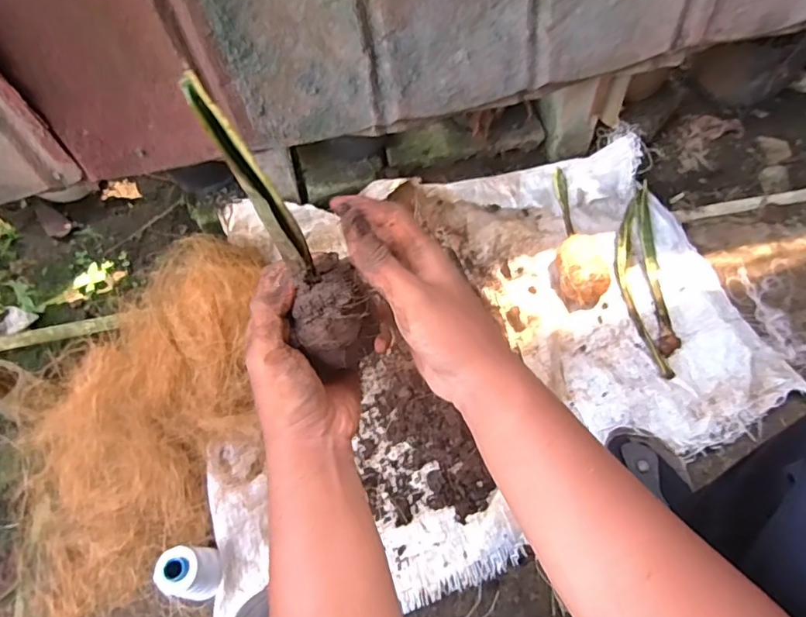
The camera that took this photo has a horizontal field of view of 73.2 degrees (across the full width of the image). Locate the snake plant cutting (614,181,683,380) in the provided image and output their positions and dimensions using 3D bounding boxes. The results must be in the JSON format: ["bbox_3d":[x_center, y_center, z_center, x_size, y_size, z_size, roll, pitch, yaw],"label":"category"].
[{"bbox_3d":[0.384,-0.051,0.865,0.075,0.030,0.326,-1,63,2],"label":"snake plant cutting"}]

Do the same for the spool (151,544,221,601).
[{"bbox_3d":[-0.248,0.315,0.649,0.047,0.110,0.054,1,63,5],"label":"spool"}]

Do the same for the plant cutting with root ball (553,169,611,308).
[{"bbox_3d":[0.277,-0.128,0.892,0.070,0.064,0.264,-4,63,1],"label":"plant cutting with root ball"}]

